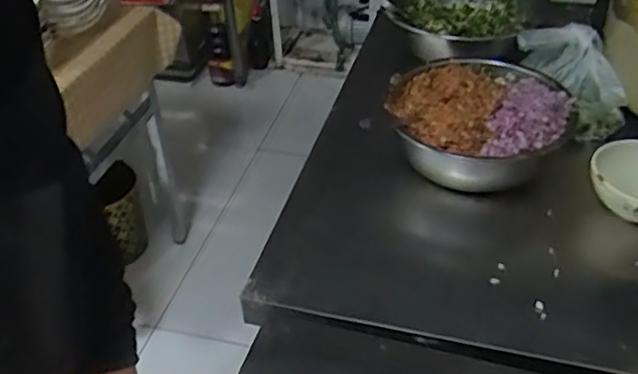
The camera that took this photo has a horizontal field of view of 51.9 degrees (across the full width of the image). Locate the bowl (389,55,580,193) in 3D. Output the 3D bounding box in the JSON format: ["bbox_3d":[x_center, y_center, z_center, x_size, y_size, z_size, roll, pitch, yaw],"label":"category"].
[{"bbox_3d":[0.205,-0.087,0.876,0.226,0.095,0.224,-2,40,2],"label":"bowl"}]

